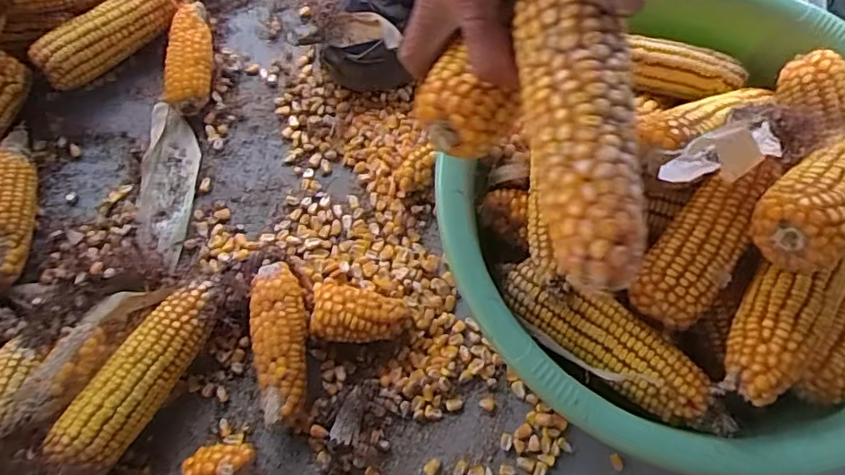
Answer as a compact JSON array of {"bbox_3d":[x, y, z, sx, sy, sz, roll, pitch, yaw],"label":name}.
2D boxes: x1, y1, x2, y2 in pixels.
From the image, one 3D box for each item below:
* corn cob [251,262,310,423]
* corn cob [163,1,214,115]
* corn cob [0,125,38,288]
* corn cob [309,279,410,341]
[{"bbox_3d":[-0.105,0.076,0.432,0.039,0.038,0.111,-5,70,-4],"label":"corn cob"},{"bbox_3d":[-0.206,-0.161,0.523,0.038,0.033,0.115,-6,70,-4],"label":"corn cob"},{"bbox_3d":[-0.323,-0.025,0.455,0.033,0.044,0.134,-9,70,-5],"label":"corn cob"},{"bbox_3d":[-0.049,0.058,0.440,0.069,0.037,0.046,14,70,3],"label":"corn cob"}]

